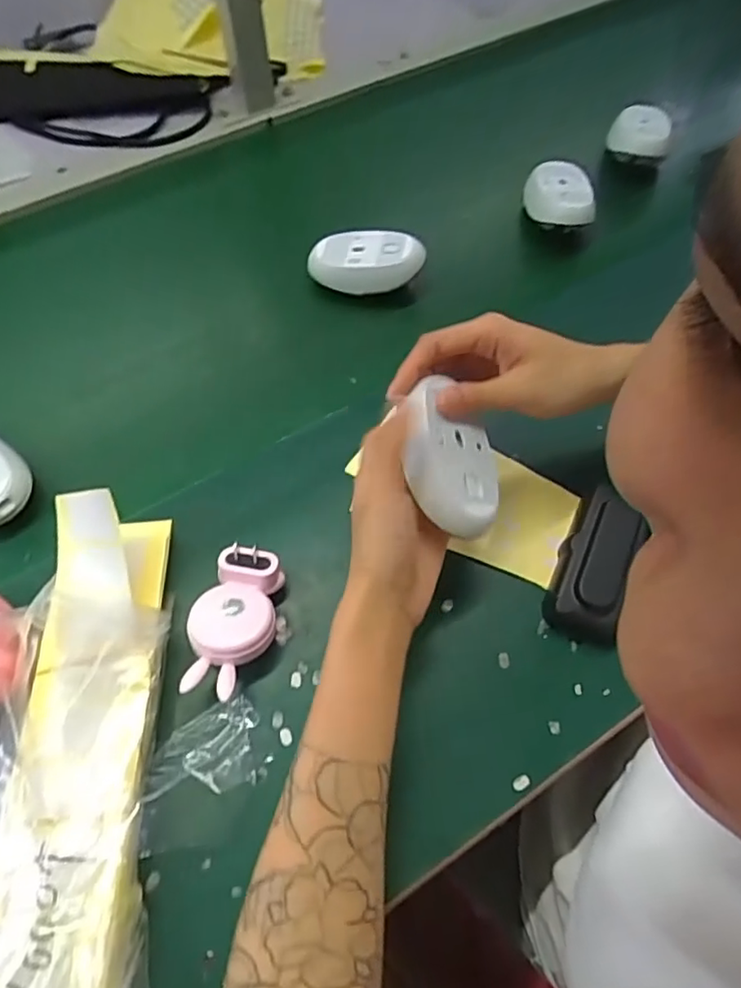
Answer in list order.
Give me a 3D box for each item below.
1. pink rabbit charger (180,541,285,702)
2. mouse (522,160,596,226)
[{"bbox_3d":[-0.084,0.081,0.376,0.049,0.033,0.091,1,61,2],"label":"pink rabbit charger"},{"bbox_3d":[0.183,-0.292,0.576,0.062,0.027,0.098,7,61,5],"label":"mouse"}]

